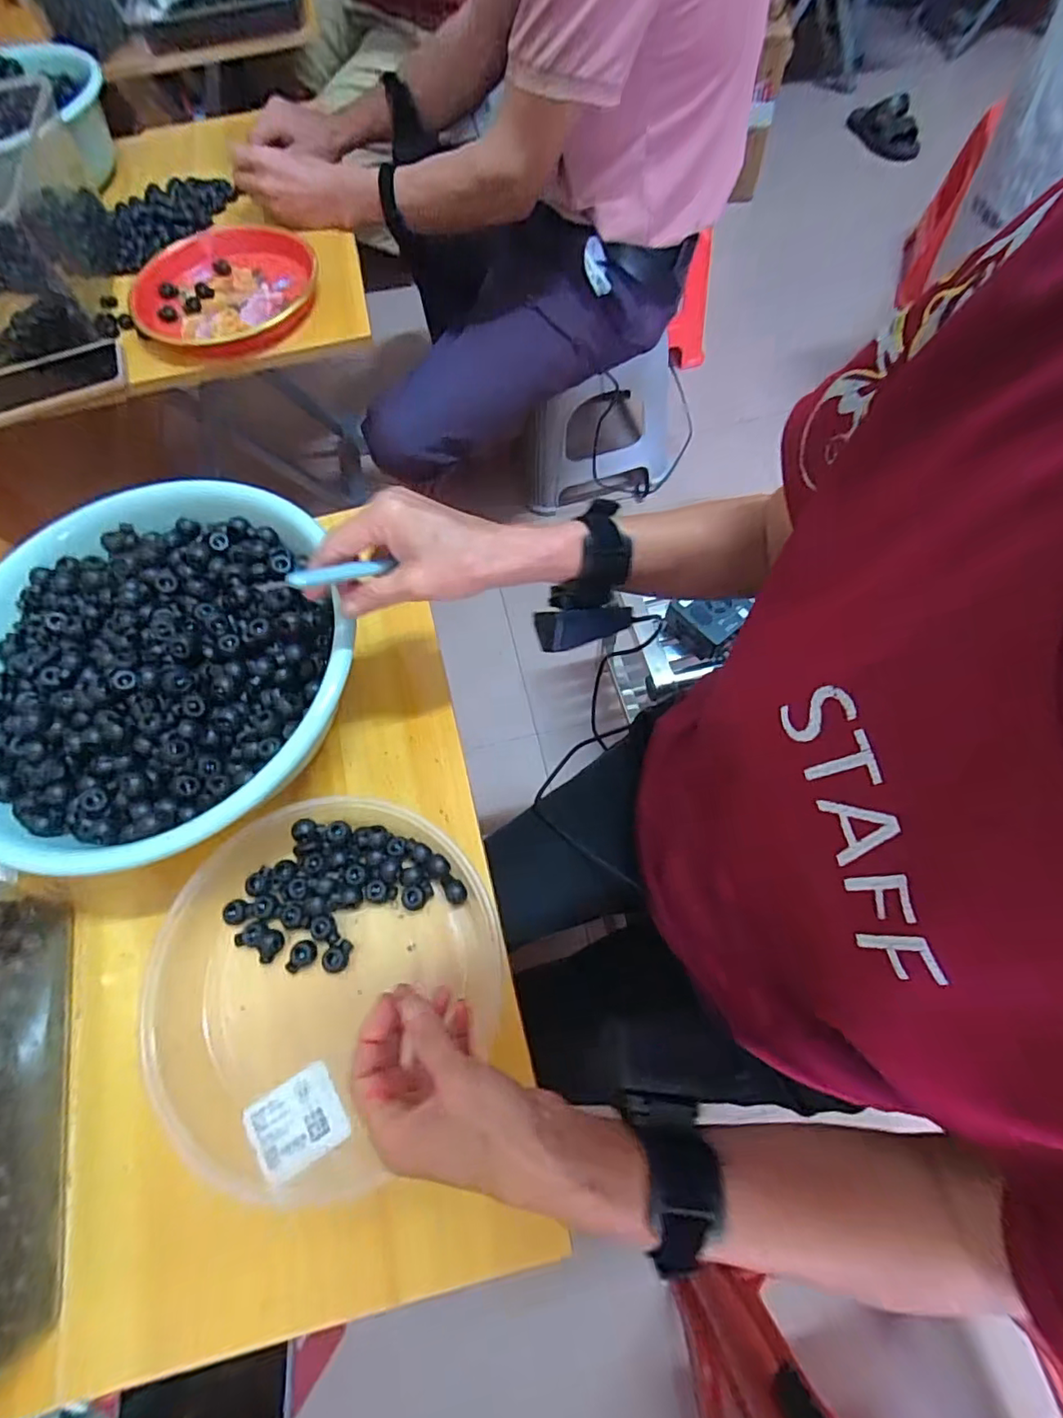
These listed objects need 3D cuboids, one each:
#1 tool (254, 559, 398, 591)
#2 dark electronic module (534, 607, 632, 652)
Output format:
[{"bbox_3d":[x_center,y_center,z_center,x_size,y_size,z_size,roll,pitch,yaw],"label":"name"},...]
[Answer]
[{"bbox_3d":[-0.120,-0.078,0.332,0.080,0.005,0.013,-26,64,-41],"label":"tool"},{"bbox_3d":[0.037,-0.059,0.402,0.067,0.021,0.026,-8,67,0],"label":"dark electronic module"}]

